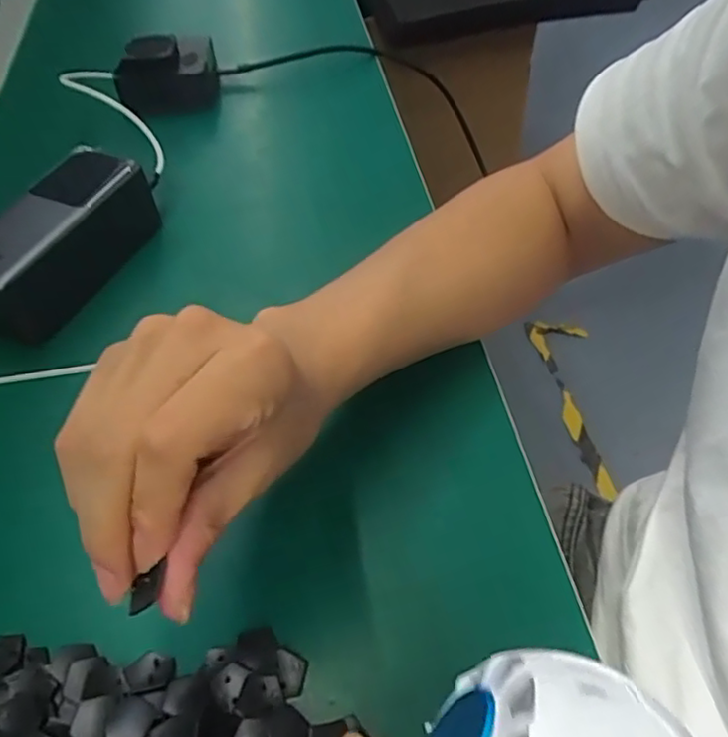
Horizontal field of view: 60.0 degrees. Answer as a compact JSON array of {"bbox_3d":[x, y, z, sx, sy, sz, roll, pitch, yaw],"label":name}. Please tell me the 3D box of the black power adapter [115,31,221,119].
[{"bbox_3d":[-0.176,-0.263,0.566,0.088,0.060,0.059,-14,48,-10],"label":"black power adapter"}]

